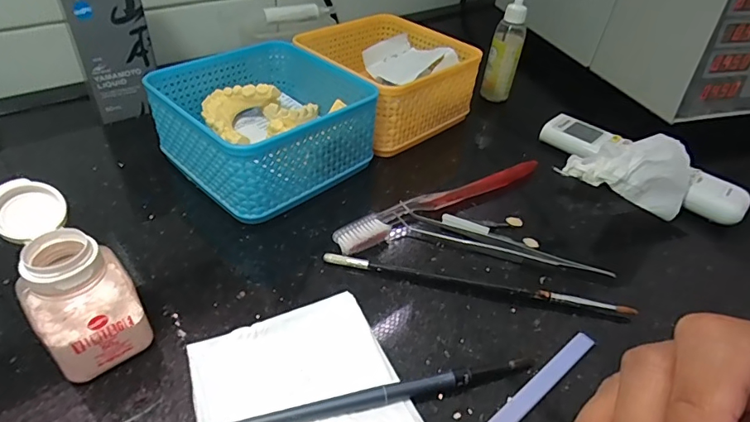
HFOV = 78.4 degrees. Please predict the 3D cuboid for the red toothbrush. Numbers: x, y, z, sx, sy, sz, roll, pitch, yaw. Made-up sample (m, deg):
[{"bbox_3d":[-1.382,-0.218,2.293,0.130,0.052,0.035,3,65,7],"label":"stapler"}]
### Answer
[{"bbox_3d":[0.050,-0.009,0.342,0.182,0.012,0.021,-22,47,-28],"label":"red toothbrush"}]

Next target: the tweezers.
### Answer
[{"bbox_3d":[0.083,0.021,0.312,0.145,0.010,0.018,14,41,10],"label":"tweezers"}]

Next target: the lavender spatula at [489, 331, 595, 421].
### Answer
[{"bbox_3d":[0.067,0.099,0.225,0.135,0.005,0.010,-26,50,-32],"label":"lavender spatula"}]

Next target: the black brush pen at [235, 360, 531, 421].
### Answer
[{"bbox_3d":[0.002,0.091,0.222,0.160,0.008,0.007,-8,42,-15],"label":"black brush pen"}]

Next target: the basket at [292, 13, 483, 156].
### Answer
[{"bbox_3d":[0.009,-0.121,0.427,0.126,0.067,0.127,-30,52,-35],"label":"basket"}]

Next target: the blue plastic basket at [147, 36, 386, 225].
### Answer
[{"bbox_3d":[-0.082,-0.069,0.357,0.129,0.065,0.133,34,48,30],"label":"blue plastic basket"}]

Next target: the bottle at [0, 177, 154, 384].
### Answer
[{"bbox_3d":[-0.143,0.033,0.222,0.040,0.077,0.064,-23,48,-30],"label":"bottle"}]

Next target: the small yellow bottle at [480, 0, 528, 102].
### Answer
[{"bbox_3d":[0.143,-0.175,0.505,0.033,0.107,0.030,13,41,9],"label":"small yellow bottle"}]

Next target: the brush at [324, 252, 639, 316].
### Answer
[{"bbox_3d":[0.062,0.045,0.285,0.188,0.007,0.008,10,40,5],"label":"brush"}]

